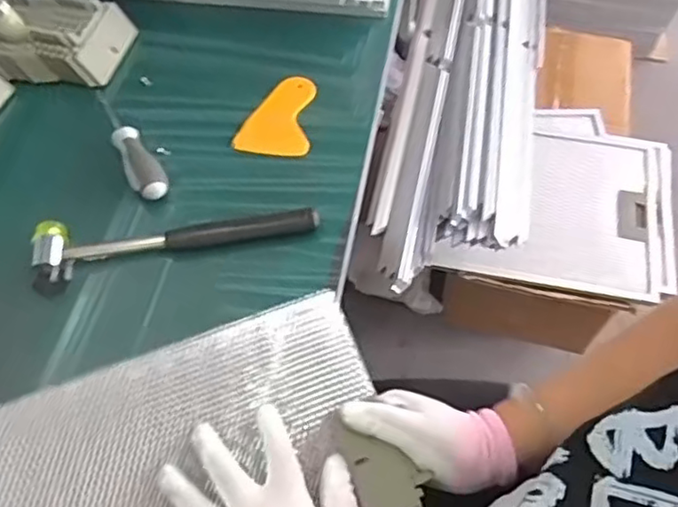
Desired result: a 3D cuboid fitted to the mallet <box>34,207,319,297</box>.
[{"bbox_3d":[-0.141,-0.014,0.553,0.242,0.028,0.054,-10,60,-3],"label":"mallet"}]

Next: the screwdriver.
[{"bbox_3d":[-0.204,-0.111,0.609,0.031,0.025,0.160,-27,63,-13],"label":"screwdriver"}]

